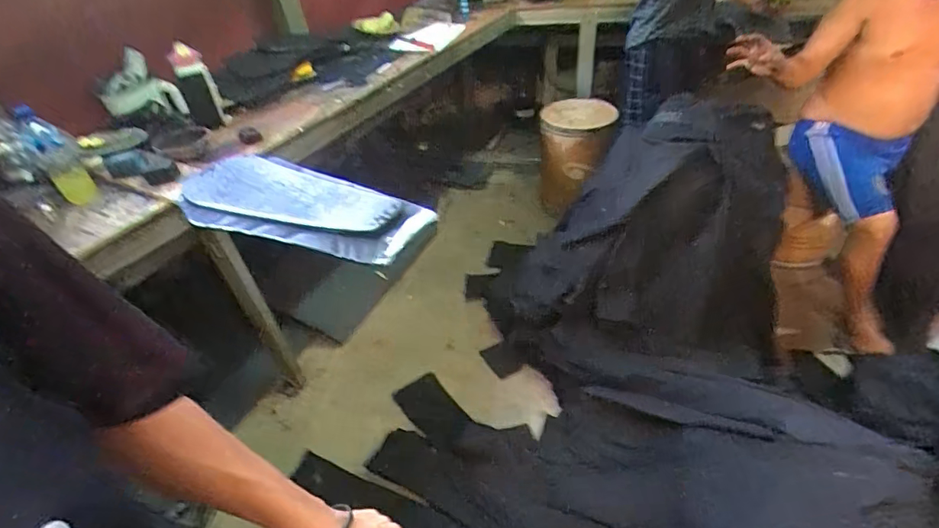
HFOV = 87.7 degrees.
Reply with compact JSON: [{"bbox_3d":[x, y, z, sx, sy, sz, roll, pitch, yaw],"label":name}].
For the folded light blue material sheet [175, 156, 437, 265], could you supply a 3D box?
[{"bbox_3d":[-0.365,-0.124,1.013,0.604,0.026,0.237,16,45,25],"label":"folded light blue material sheet"}]

